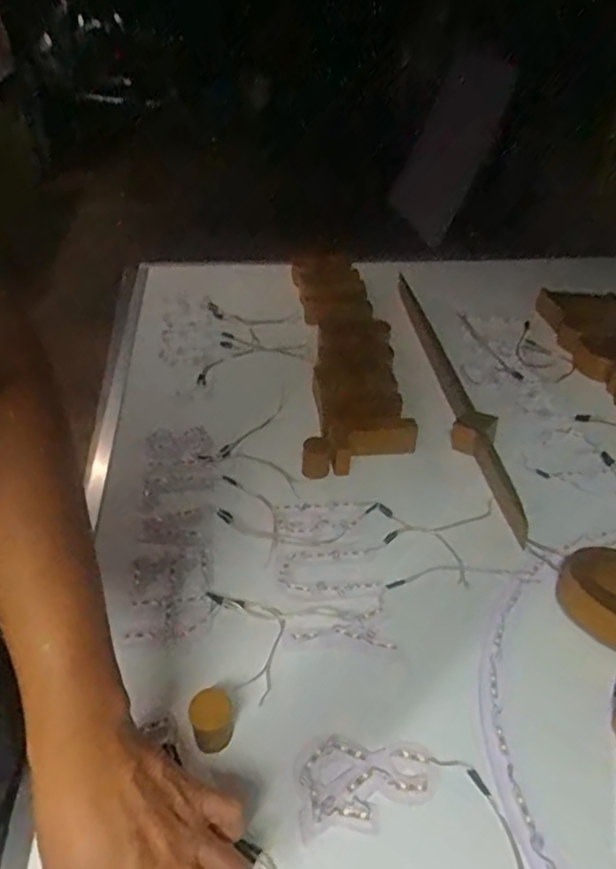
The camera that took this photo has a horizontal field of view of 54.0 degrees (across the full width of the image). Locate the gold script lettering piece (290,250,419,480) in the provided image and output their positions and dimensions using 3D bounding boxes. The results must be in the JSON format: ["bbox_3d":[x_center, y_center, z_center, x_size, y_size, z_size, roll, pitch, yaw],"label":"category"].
[{"bbox_3d":[0.057,-0.139,0.934,0.147,0.045,0.530,0,40,-4],"label":"gold script lettering piece"}]

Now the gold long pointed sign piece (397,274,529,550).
[{"bbox_3d":[0.208,-0.075,0.878,0.052,0.042,0.562,-1,39,-5],"label":"gold long pointed sign piece"}]

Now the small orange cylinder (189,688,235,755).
[{"bbox_3d":[-0.076,0.226,0.480,0.032,0.044,0.029,-10,40,-16],"label":"small orange cylinder"}]

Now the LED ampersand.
[{"bbox_3d":[0.045,0.266,0.468,0.106,0.004,0.069,-3,39,-7],"label":"LED ampersand"}]

